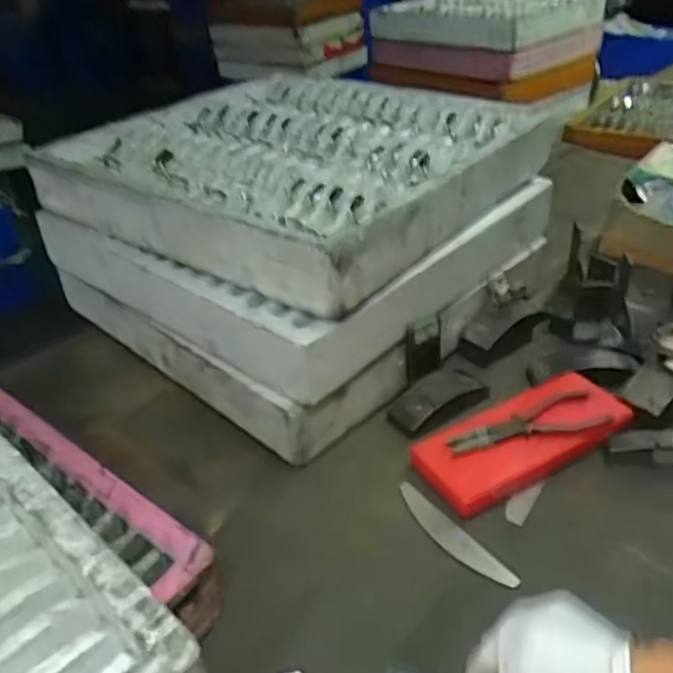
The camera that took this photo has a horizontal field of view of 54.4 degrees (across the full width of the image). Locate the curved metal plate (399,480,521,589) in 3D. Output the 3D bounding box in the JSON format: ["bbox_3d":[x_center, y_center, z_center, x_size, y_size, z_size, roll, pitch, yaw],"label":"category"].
[{"bbox_3d":[0.115,0.199,0.660,0.032,0.006,0.153,-24,40,-28],"label":"curved metal plate"}]

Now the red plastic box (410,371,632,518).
[{"bbox_3d":[0.211,0.111,0.742,0.249,0.040,0.111,-20,38,-24],"label":"red plastic box"}]

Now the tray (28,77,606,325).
[{"bbox_3d":[-0.056,-0.251,0.929,0.541,0.086,0.514,22,41,30],"label":"tray"}]

